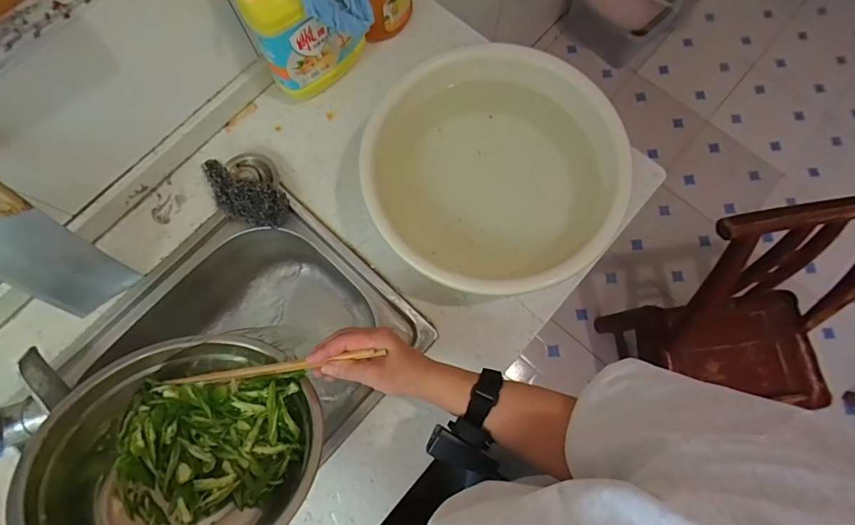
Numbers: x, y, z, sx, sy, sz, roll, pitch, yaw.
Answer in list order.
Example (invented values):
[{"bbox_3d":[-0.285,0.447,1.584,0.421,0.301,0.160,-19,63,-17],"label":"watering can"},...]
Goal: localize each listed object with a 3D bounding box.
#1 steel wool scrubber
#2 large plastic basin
[{"bbox_3d":[-0.253,-0.087,0.598,0.111,0.049,0.058,22,76,6],"label":"steel wool scrubber"},{"bbox_3d":[0.077,-0.119,0.571,0.305,0.115,0.312,0,75,0],"label":"large plastic basin"}]

